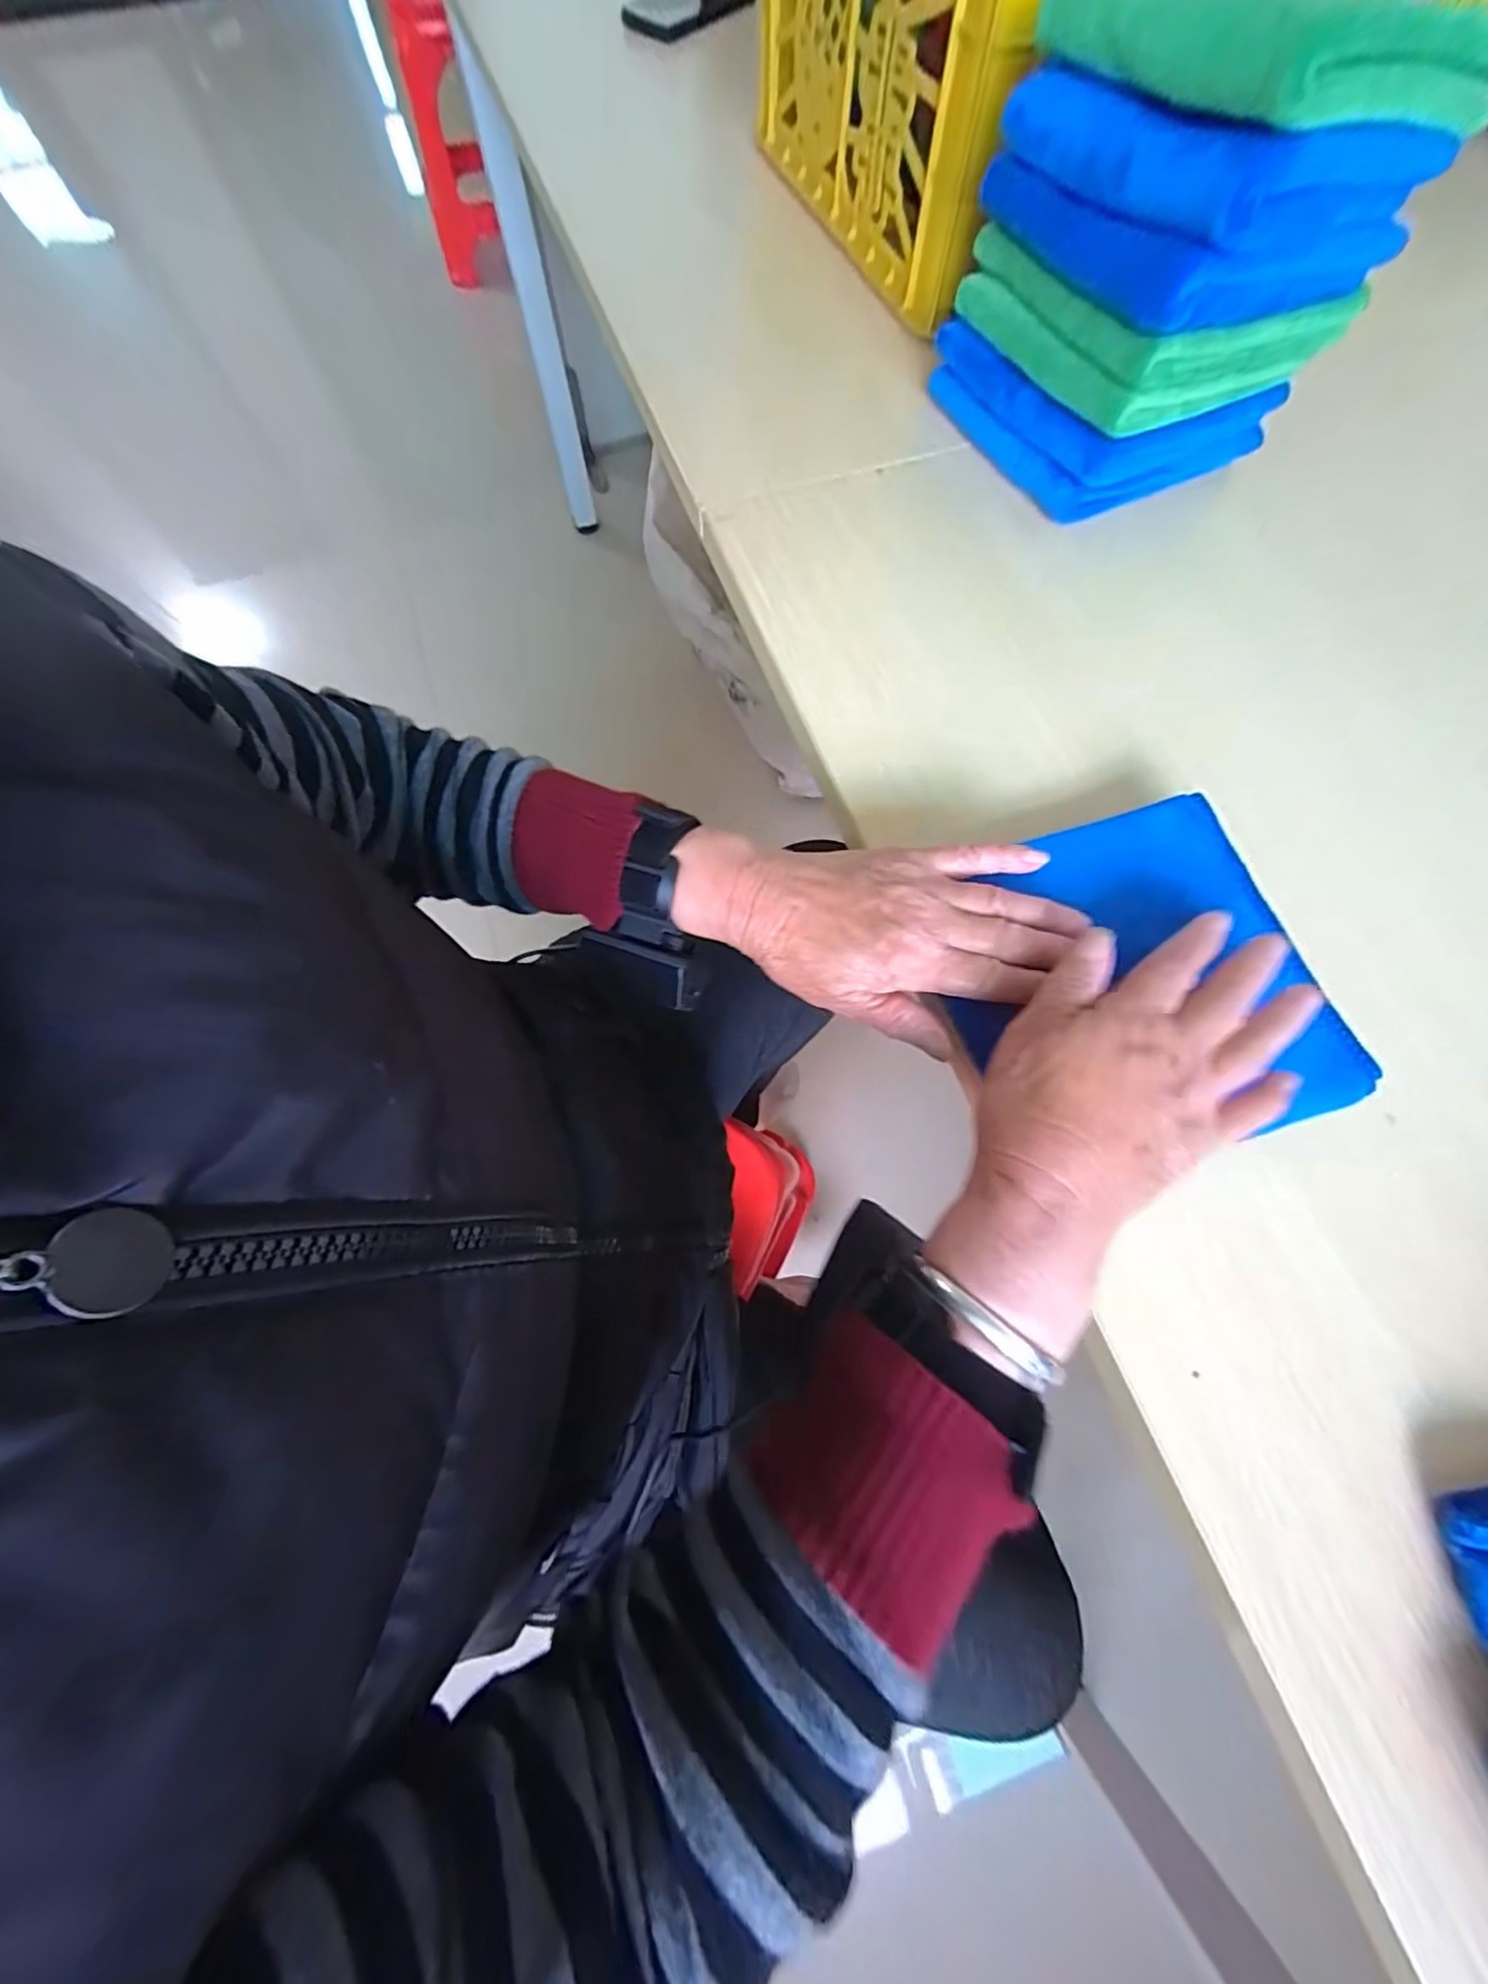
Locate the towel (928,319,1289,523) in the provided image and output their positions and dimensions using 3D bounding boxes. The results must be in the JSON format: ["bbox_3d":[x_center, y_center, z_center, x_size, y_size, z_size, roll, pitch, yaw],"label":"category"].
[{"bbox_3d":[0.250,-0.431,0.447,0.164,0.046,0.179,-30,73,-10],"label":"towel"}]

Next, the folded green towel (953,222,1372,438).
[{"bbox_3d":[0.257,-0.442,0.401,0.175,0.046,0.165,-21,72,-7],"label":"folded green towel"}]

